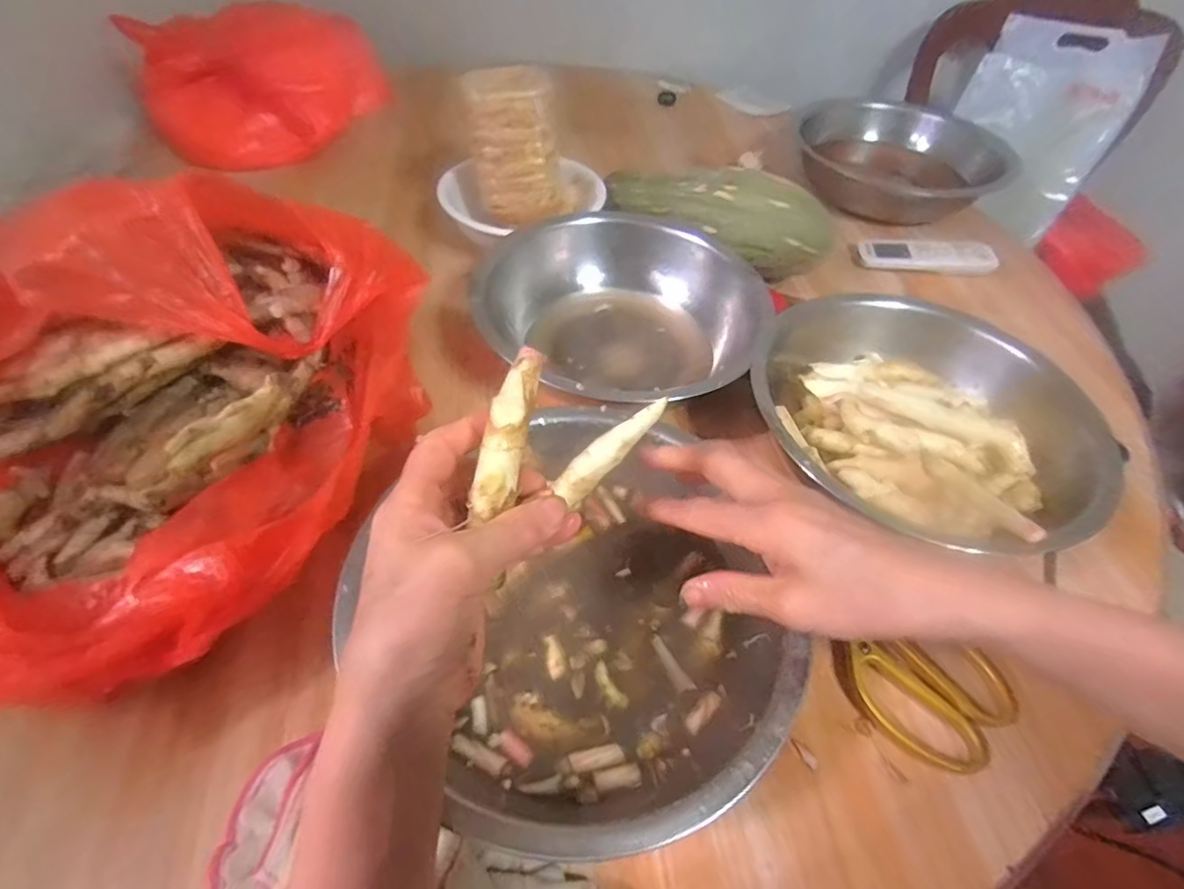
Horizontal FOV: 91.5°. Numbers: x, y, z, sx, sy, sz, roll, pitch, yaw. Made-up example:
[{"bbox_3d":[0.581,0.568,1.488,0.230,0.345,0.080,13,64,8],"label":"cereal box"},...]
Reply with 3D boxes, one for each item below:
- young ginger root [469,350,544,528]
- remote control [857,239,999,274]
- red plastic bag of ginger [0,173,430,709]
[{"bbox_3d":[-0.041,-0.008,0.287,0.018,0.019,0.088,11,71,6],"label":"young ginger root"},{"bbox_3d":[0.420,-0.236,0.725,0.157,0.025,0.051,9,51,4],"label":"remote control"},{"bbox_3d":[-0.302,-0.005,0.371,0.356,0.186,0.282,-12,53,-12],"label":"red plastic bag of ginger"}]

